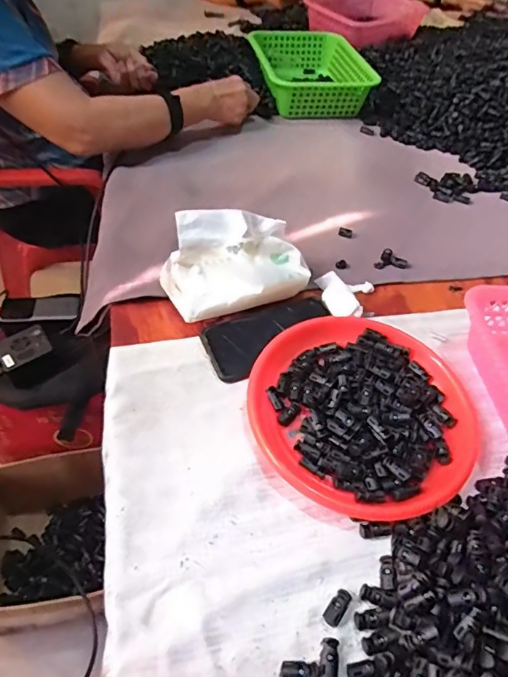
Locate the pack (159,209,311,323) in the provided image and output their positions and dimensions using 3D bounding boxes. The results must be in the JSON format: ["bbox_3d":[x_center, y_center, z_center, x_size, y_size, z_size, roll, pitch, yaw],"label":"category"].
[{"bbox_3d":[-0.022,-0.091,0.576,0.170,0.093,0.090,-16,53,-18],"label":"pack"}]

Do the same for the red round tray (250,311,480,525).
[{"bbox_3d":[0.113,0.069,0.501,0.222,0.027,0.219,3,49,-3],"label":"red round tray"}]

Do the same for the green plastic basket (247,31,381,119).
[{"bbox_3d":[0.122,-0.564,1.019,0.224,0.069,0.271,-4,50,-9],"label":"green plastic basket"}]

